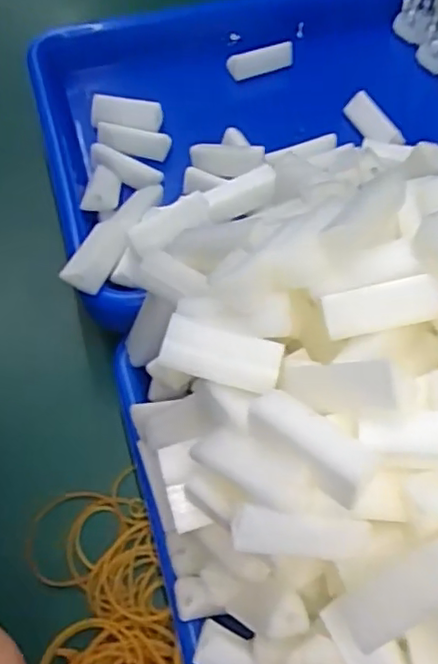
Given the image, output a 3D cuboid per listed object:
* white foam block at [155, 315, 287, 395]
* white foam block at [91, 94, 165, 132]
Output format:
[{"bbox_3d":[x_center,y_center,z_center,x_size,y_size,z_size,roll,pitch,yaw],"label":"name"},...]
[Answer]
[{"bbox_3d":[0.001,0.008,0.234,0.044,0.010,0.020,14,60,7],"label":"white foam block"},{"bbox_3d":[-0.062,-0.147,0.415,0.048,0.019,0.008,9,59,4],"label":"white foam block"}]

